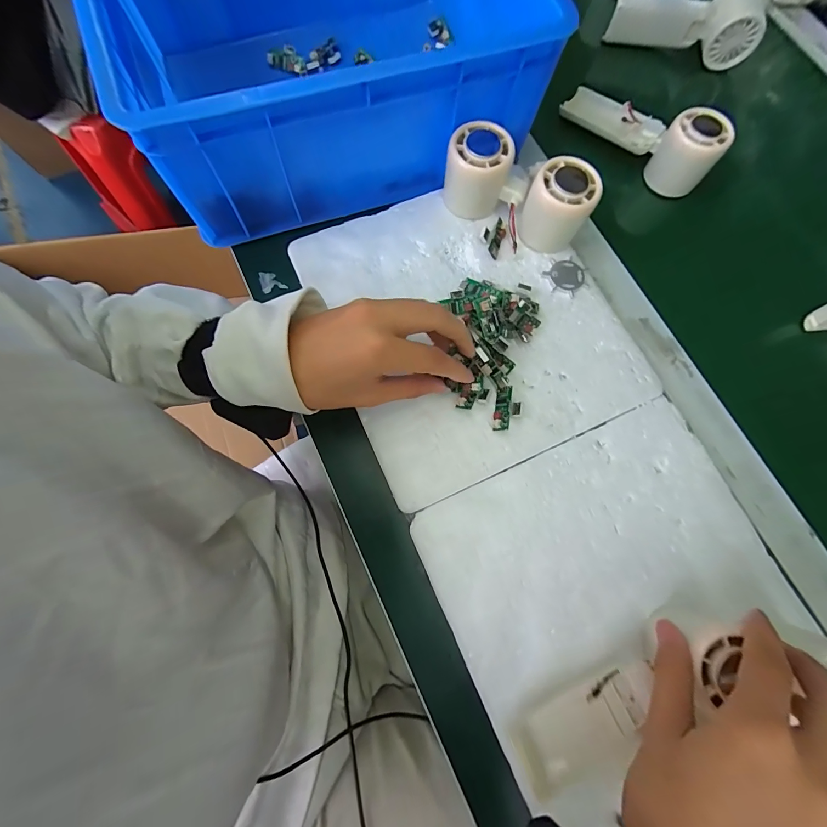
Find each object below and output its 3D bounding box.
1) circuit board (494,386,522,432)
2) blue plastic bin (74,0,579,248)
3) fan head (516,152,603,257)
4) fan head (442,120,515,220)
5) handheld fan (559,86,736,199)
[{"bbox_3d":[0.077,-0.003,0.305,0.021,0.011,0.036,7,75,0],"label":"circuit board"},{"bbox_3d":[-0.080,-0.340,0.336,0.331,0.134,0.273,-20,77,-7],"label":"blue plastic bin"},{"bbox_3d":[0.131,-0.185,0.333,0.051,0.058,0.051,0,75,-2],"label":"fan head"},{"bbox_3d":[0.058,-0.221,0.342,0.056,0.060,0.053,12,75,1],"label":"fan head"},{"bbox_3d":[0.241,-0.302,0.387,0.163,0.060,0.047,41,77,9],"label":"handheld fan"}]

